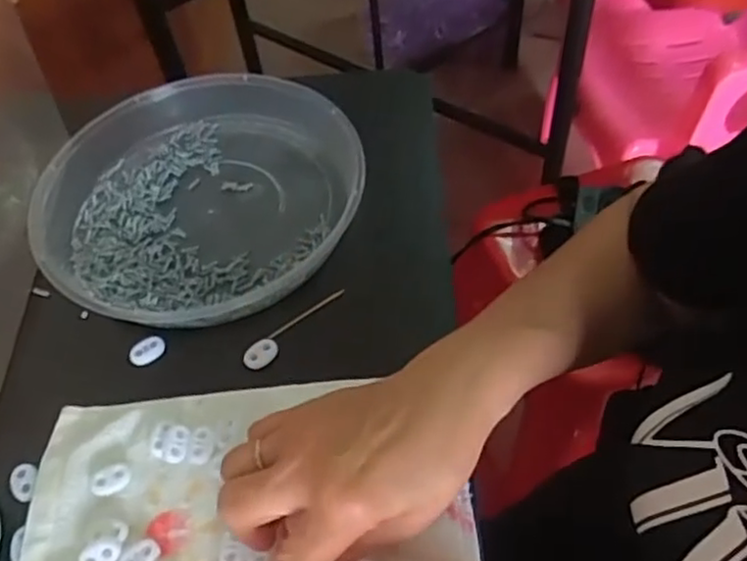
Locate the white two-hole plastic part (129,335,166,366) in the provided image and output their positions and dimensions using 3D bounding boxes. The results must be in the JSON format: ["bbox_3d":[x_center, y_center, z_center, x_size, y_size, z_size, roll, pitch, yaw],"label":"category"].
[{"bbox_3d":[-0.147,0.045,0.438,0.023,0.008,0.013,-29,57,-15],"label":"white two-hole plastic part"}]

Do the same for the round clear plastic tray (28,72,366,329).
[{"bbox_3d":[-0.128,-0.070,0.496,0.225,0.037,0.205,-1,53,2],"label":"round clear plastic tray"}]

